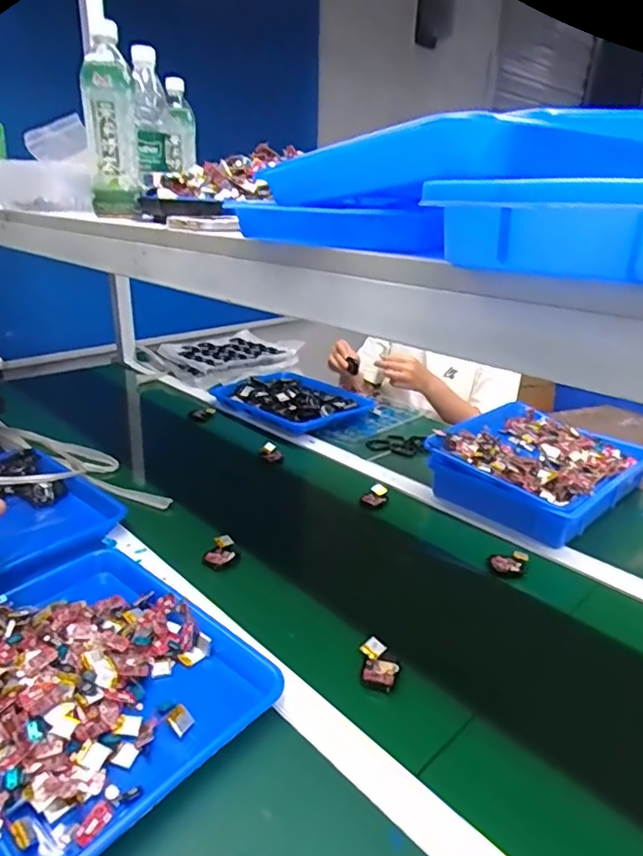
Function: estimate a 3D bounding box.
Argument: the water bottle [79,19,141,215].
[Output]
[{"bbox_3d":[-0.256,-0.366,0.684,0.058,0.195,0.057,-4,23,-14],"label":"water bottle"}]

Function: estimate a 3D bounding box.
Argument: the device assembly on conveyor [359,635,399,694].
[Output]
[{"bbox_3d":[0.060,0.244,0.587,0.037,0.017,0.057,0,22,-3],"label":"device assembly on conveyor"}]

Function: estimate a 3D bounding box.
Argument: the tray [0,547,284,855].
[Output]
[{"bbox_3d":[-0.224,0.225,0.538,0.320,0.041,0.243,20,28,38],"label":"tray"}]

